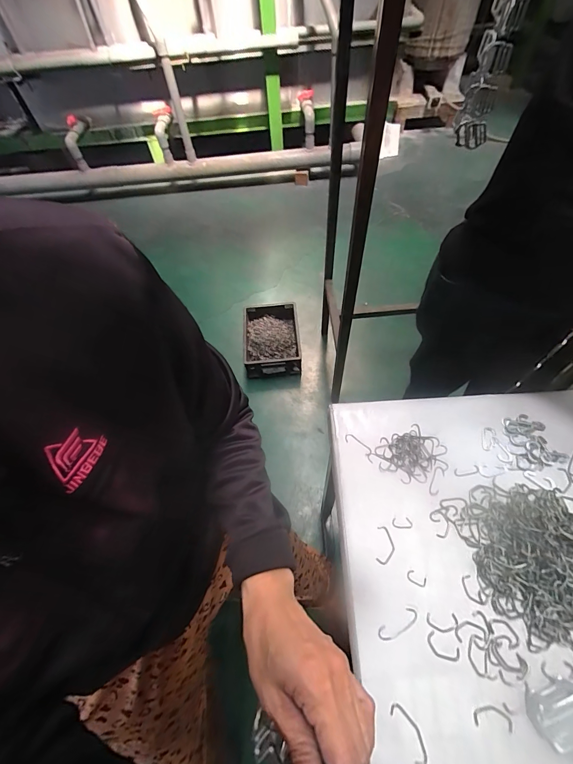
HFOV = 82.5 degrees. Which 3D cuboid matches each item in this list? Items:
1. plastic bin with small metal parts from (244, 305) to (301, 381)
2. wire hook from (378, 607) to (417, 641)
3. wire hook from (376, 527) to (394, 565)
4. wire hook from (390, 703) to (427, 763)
[{"bbox_3d":[-0.067,-0.186,1.531,0.253,0.116,0.371,-5,58,1],"label":"plastic bin with small metal parts"},{"bbox_3d":[0.125,0.272,0.365,0.050,0.004,0.015,-27,60,-12],"label":"wire hook"},{"bbox_3d":[0.126,0.207,0.413,0.021,0.004,0.043,8,59,10],"label":"wire hook"},{"bbox_3d":[0.122,0.347,0.323,0.018,0.004,0.048,-25,59,-11],"label":"wire hook"}]

